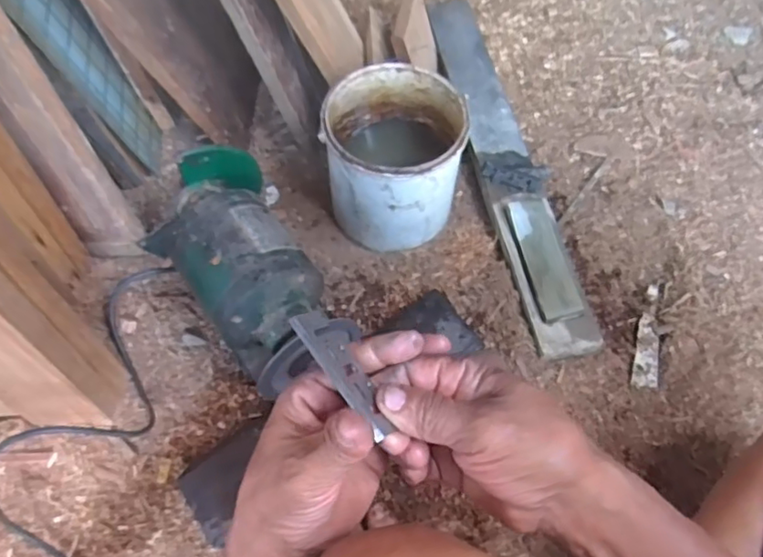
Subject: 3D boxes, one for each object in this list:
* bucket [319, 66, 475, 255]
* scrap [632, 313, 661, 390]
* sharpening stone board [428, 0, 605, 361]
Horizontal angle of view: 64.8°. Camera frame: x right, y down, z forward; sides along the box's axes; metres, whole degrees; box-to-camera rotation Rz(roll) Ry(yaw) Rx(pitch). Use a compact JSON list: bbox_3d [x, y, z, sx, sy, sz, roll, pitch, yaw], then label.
[{"bbox_3d":[0.019,-0.157,0.810,0.165,0.181,0.181,-2,61,3],"label":"bucket"},{"bbox_3d":[0.335,0.091,0.761,0.030,0.005,0.103,2,57,22],"label":"scrap"},{"bbox_3d":[0.183,-0.187,0.902,0.092,0.047,0.650,-11,61,-2],"label":"sharpening stone board"}]

